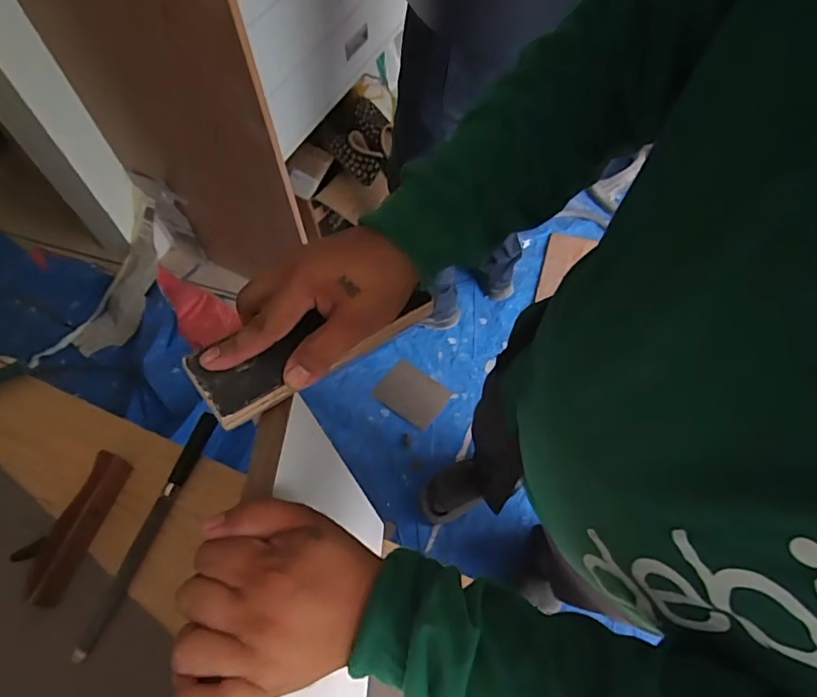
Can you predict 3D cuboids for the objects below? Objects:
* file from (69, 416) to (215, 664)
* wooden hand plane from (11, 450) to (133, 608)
[{"bbox_3d":[-0.346,0.236,0.715,0.025,0.029,0.331,13,62,9],"label":"file"},{"bbox_3d":[-0.450,0.232,0.700,0.075,0.048,0.196,12,62,8],"label":"wooden hand plane"}]

